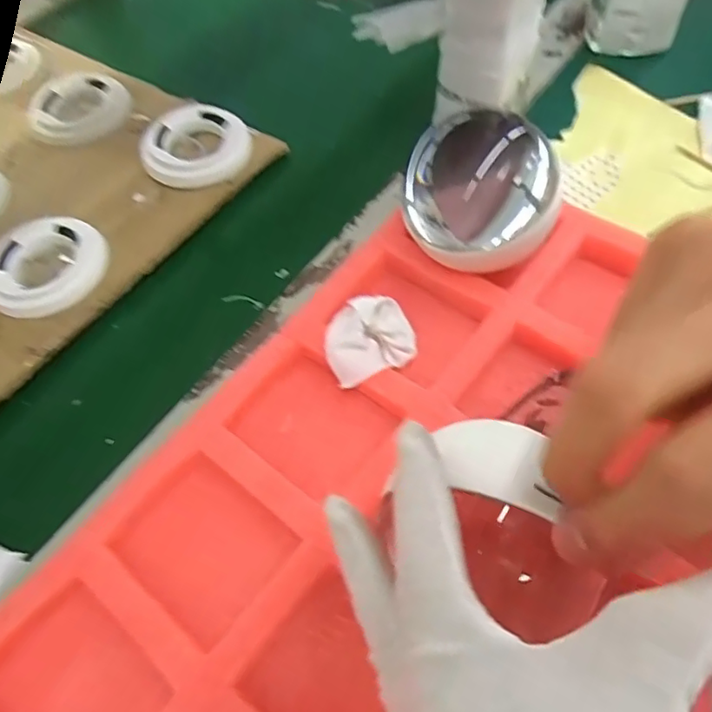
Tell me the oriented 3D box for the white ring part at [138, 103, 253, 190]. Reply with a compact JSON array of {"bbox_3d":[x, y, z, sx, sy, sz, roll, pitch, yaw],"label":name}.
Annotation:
[{"bbox_3d":[-0.106,-0.142,0.388,0.066,0.019,0.065,-2,59,3],"label":"white ring part"}]

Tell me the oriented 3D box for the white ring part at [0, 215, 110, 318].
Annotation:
[{"bbox_3d":[-0.185,-0.055,0.344,0.069,0.013,0.063,-14,59,-4],"label":"white ring part"}]

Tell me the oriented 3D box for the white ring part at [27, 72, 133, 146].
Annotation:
[{"bbox_3d":[-0.204,-0.183,0.425,0.072,0.012,0.072,-2,59,3],"label":"white ring part"}]

